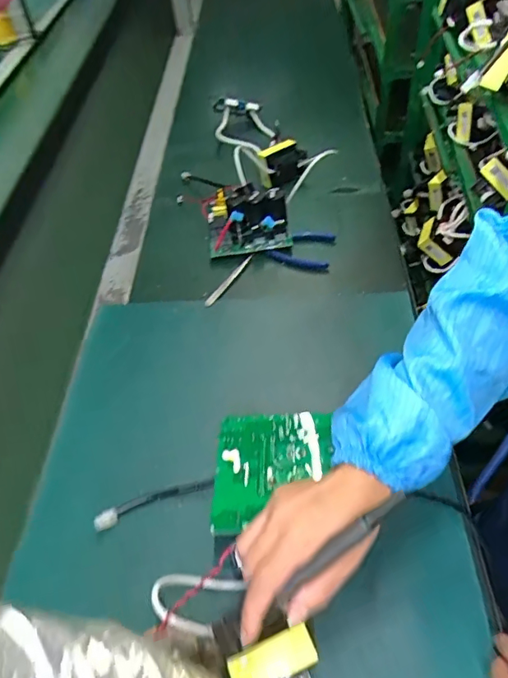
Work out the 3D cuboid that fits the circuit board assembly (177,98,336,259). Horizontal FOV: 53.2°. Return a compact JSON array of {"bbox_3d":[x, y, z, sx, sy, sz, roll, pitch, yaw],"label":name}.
[{"bbox_3d":[-0.020,-0.283,0.826,0.202,0.089,0.353,-12,50,-6],"label":"circuit board assembly"}]

